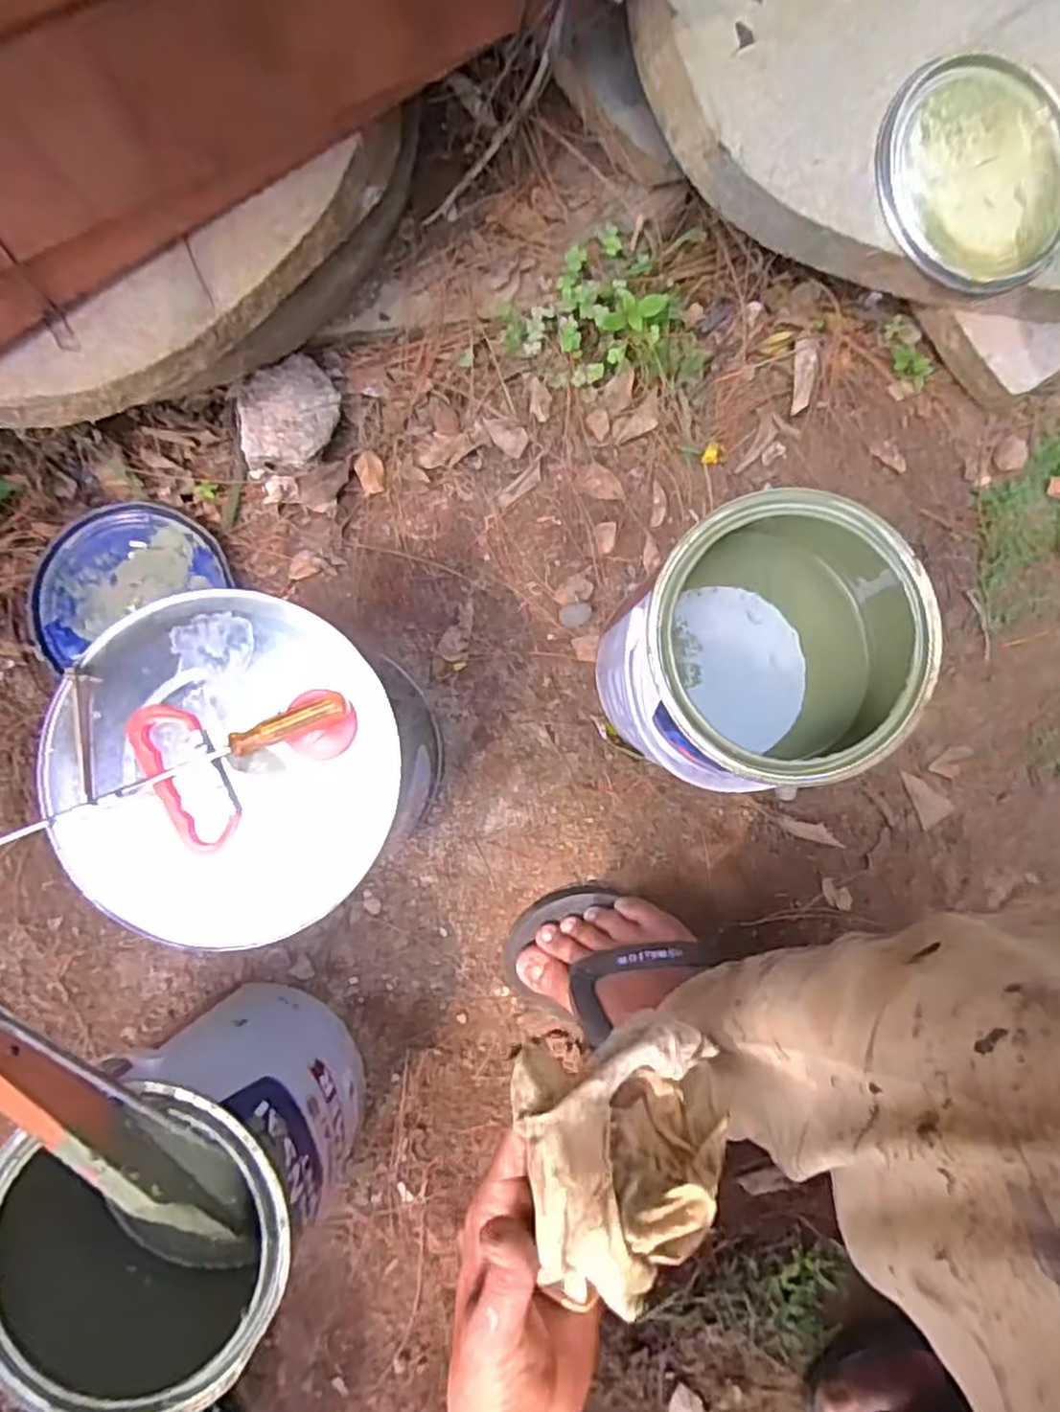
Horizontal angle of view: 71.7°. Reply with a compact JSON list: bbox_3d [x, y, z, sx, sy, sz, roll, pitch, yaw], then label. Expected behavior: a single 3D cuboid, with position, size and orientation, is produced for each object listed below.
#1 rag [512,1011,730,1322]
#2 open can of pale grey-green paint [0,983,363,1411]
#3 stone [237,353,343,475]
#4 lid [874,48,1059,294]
[{"bbox_3d":[0.054,0.223,0.351,0.103,0.088,0.117,-13,85,-4],"label":"rag"},{"bbox_3d":[-0.206,0.289,0.470,0.156,0.202,0.165,0,84,-2],"label":"open can of pale grey-green paint"},{"bbox_3d":[-0.186,-0.228,0.570,0.077,0.034,0.086,-8,85,-3],"label":"stone"},{"bbox_3d":[0.314,-0.375,0.515,0.148,0.008,0.151,0,93,-8],"label":"lid"}]

